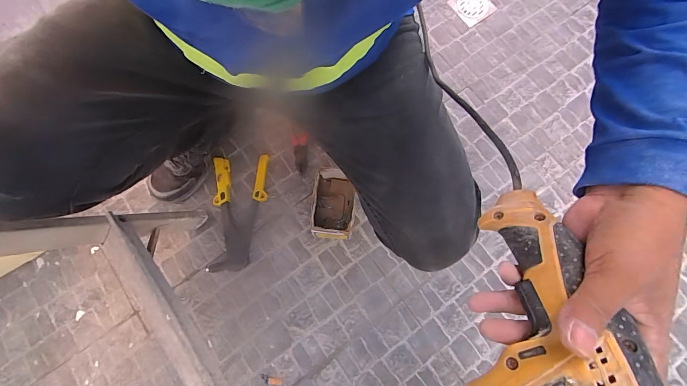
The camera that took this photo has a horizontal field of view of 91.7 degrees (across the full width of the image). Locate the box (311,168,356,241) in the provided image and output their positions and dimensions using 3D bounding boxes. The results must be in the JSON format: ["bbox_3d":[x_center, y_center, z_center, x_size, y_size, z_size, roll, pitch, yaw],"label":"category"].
[{"bbox_3d":[-0.020,0.020,0.698,0.079,0.094,0.143,6,75,0],"label":"box"}]

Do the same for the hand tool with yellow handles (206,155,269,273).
[{"bbox_3d":[-0.223,0.041,0.716,0.110,0.031,0.242,-1,75,-2],"label":"hand tool with yellow handles"}]

